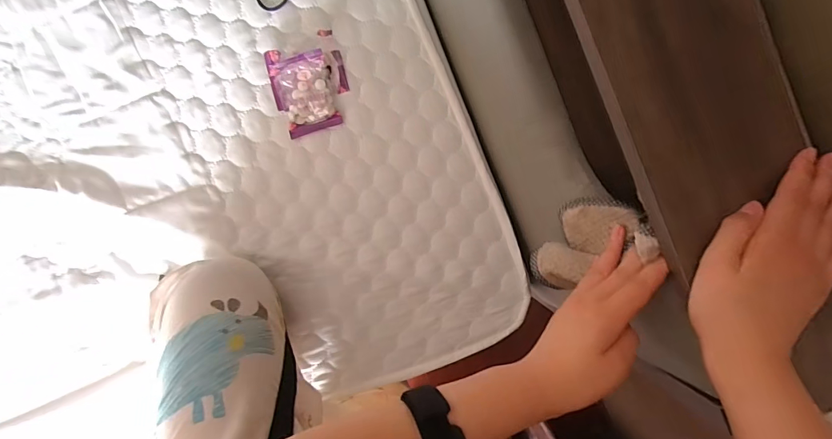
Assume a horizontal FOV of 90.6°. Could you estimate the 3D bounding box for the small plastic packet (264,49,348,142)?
[{"bbox_3d":[-0.134,-0.162,0.521,0.092,0.022,0.099,-8,93,-2],"label":"small plastic packet"}]

